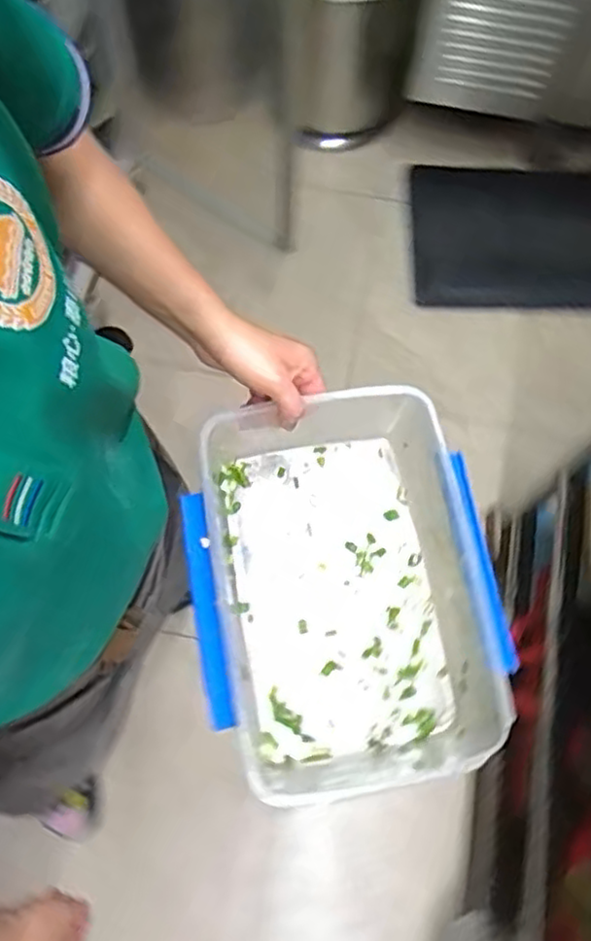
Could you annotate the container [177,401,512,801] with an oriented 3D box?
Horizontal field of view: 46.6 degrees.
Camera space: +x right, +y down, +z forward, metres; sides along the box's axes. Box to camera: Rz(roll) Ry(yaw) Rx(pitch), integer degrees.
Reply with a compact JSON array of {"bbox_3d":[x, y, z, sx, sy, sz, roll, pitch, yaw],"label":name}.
[{"bbox_3d":[0.039,0.097,0.579,0.233,0.134,0.284,-10,66,-2],"label":"container"}]

